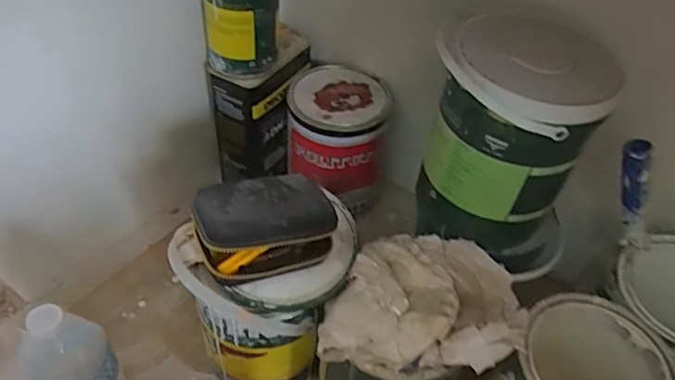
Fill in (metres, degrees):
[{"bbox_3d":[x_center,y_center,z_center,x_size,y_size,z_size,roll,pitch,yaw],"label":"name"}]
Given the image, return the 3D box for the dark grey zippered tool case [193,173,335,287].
[{"bbox_3d":[-0.078,0.032,0.568,0.135,0.078,0.092,-15,49,-19],"label":"dark grey zippered tool case"}]

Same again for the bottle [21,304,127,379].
[{"bbox_3d":[-0.268,0.205,0.585,0.069,0.254,0.075,2,47,-2],"label":"bottle"}]

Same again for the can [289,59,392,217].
[{"bbox_3d":[-0.003,-0.081,0.902,0.155,0.181,0.158,6,45,1],"label":"can"}]

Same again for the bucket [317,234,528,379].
[{"bbox_3d":[0.090,0.184,0.641,0.182,0.240,0.202,27,51,20],"label":"bucket"}]

